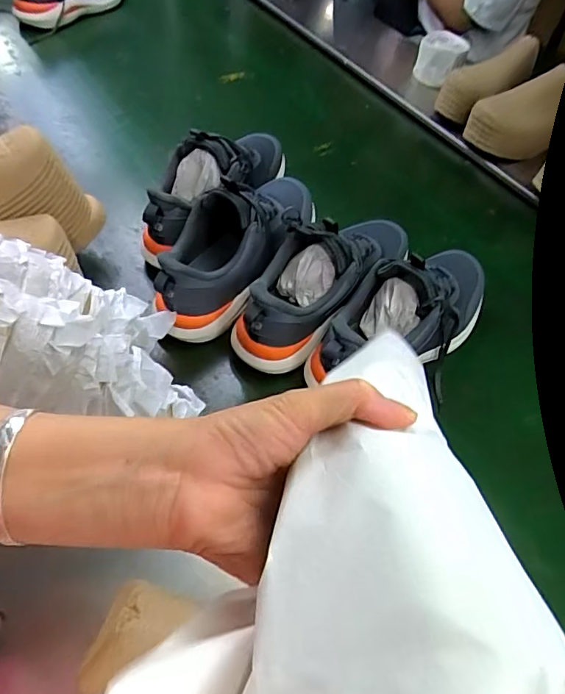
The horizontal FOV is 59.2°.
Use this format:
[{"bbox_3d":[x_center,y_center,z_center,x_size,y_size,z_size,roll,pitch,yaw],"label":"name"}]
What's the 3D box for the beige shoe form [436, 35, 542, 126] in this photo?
[{"bbox_3d":[0.425,-0.553,1.030,0.202,0.073,0.080,-27,55,14],"label":"beige shoe form"}]

